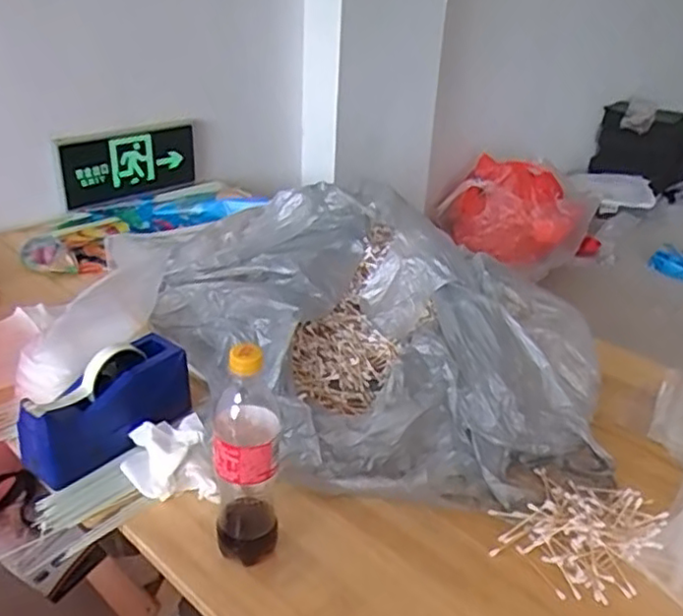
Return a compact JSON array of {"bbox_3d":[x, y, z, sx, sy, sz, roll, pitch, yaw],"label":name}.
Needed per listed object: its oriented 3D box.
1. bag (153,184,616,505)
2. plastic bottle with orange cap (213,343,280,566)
[{"bbox_3d":[0.024,-0.009,1.040,0.510,0.219,0.822,-12,31,-25],"label":"bag"},{"bbox_3d":[-0.095,0.150,0.673,0.064,0.251,0.069,0,28,-6],"label":"plastic bottle with orange cap"}]

